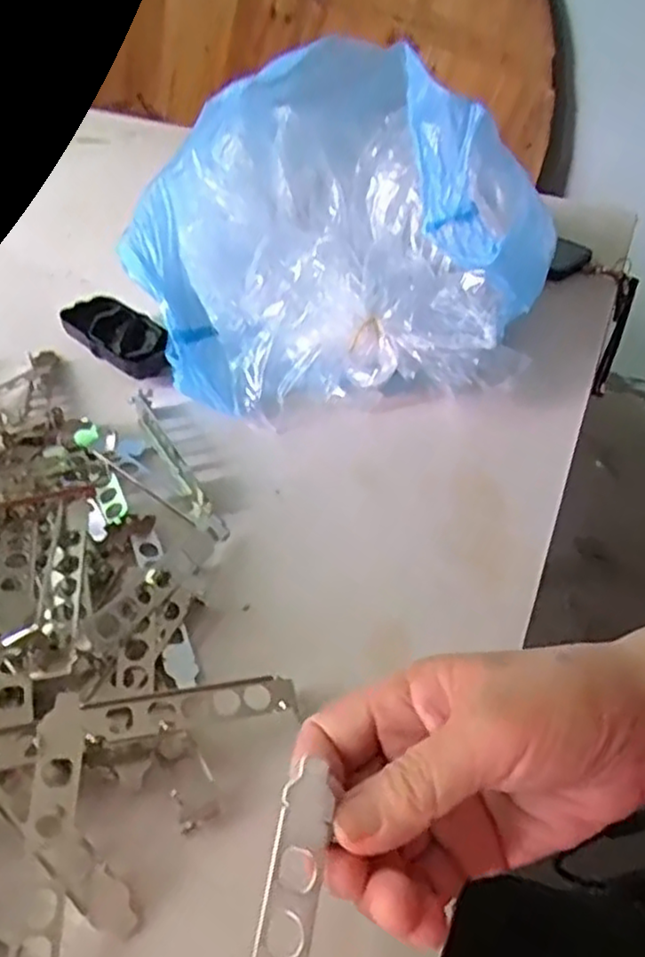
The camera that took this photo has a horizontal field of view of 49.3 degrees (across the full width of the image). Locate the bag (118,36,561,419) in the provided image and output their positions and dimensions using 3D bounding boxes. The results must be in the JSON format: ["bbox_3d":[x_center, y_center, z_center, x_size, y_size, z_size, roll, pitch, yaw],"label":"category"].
[{"bbox_3d":[0.019,-0.187,0.548,0.333,0.203,0.193,-3,44,-8],"label":"bag"}]

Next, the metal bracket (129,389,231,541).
[{"bbox_3d":[-0.102,-0.014,0.488,0.017,0.017,0.156,-19,48,-23],"label":"metal bracket"}]

